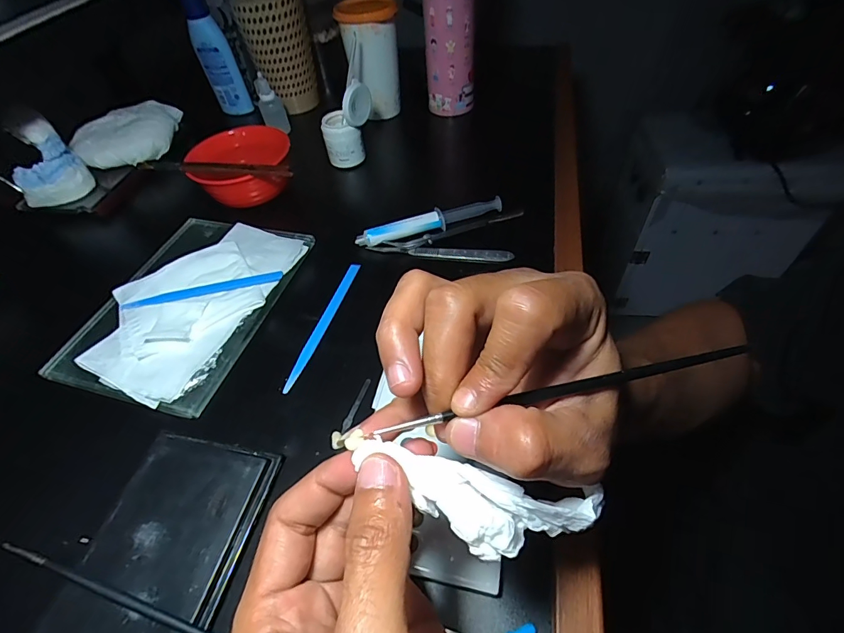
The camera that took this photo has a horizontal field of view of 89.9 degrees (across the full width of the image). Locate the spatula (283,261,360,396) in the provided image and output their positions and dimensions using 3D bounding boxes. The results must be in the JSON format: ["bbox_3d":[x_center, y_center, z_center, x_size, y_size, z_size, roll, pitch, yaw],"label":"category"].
[{"bbox_3d":[-0.082,0.005,0.357,0.012,0.009,0.136,11,52,13],"label":"spatula"}]

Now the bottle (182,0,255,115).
[{"bbox_3d":[-0.277,-0.351,0.571,0.044,0.145,0.034,-23,52,-15],"label":"bottle"}]

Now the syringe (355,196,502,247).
[{"bbox_3d":[0.008,-0.094,0.415,0.145,0.014,0.017,-15,50,-9],"label":"syringe"}]

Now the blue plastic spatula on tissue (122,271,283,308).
[{"bbox_3d":[-0.193,-0.023,0.374,0.136,0.004,0.010,-11,50,-5],"label":"blue plastic spatula on tissue"}]

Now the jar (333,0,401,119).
[{"bbox_3d":[-0.065,-0.326,0.541,0.072,0.122,0.070,-11,51,-6],"label":"jar"}]

